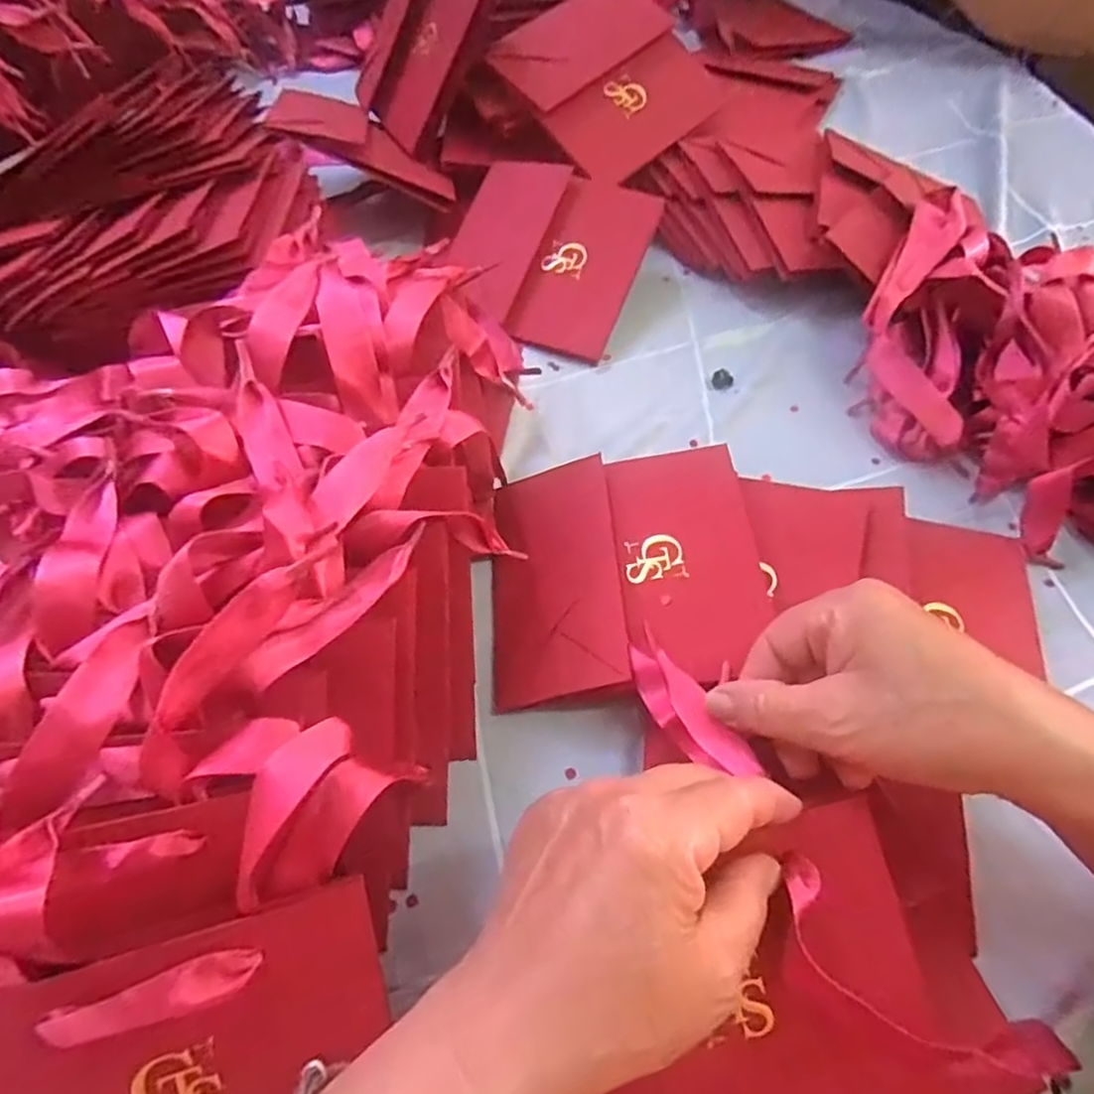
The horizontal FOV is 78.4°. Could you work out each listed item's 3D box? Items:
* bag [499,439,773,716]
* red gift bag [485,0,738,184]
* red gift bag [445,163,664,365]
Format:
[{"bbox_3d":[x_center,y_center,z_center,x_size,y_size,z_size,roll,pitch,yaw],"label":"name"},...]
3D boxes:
[{"bbox_3d":[0.039,0.011,0.350,0.136,0.019,0.137,-8,56,4],"label":"bag"},{"bbox_3d":[0.052,-0.370,0.522,0.153,0.026,0.146,-41,91,-12],"label":"red gift bag"},{"bbox_3d":[-0.004,-0.212,0.482,0.137,0.013,0.140,20,77,10],"label":"red gift bag"}]

